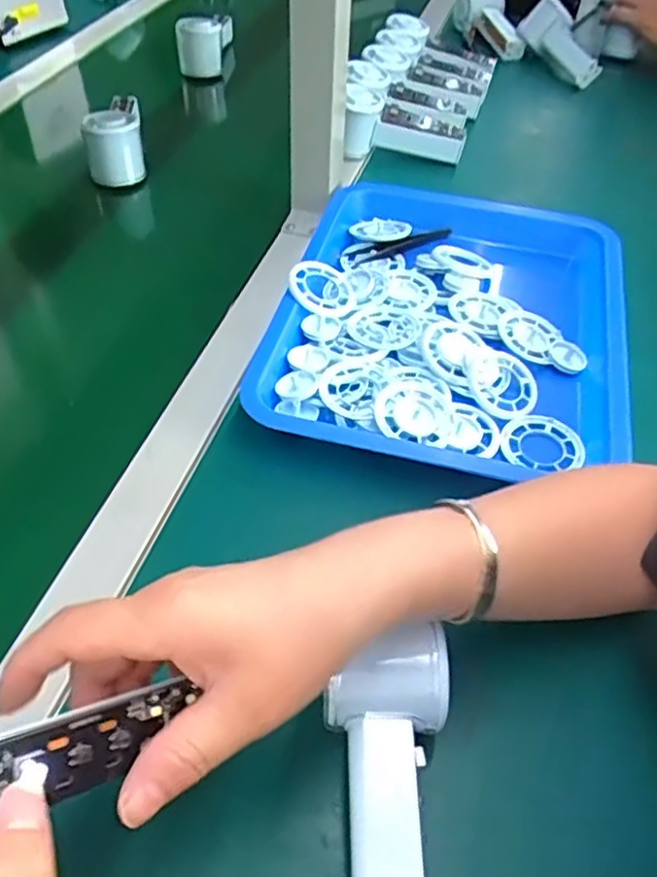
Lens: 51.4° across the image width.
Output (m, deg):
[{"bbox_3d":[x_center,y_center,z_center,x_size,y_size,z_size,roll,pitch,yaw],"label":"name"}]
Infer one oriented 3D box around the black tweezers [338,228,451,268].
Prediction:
[{"bbox_3d":[0.065,-0.178,0.633,0.114,0.009,0.021,-18,51,-19],"label":"black tweezers"}]

